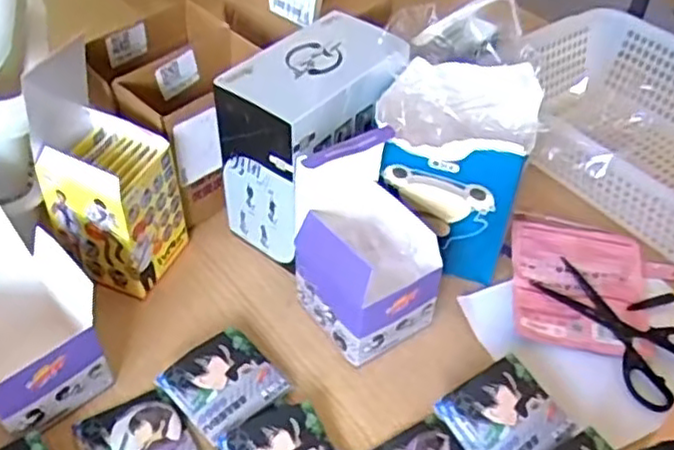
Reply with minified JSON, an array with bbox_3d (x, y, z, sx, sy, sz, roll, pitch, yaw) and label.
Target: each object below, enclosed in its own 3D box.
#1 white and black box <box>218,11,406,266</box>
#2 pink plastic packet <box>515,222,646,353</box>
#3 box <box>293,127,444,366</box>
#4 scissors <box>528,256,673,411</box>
[{"bbox_3d":[-0.022,-0.081,0.709,0.109,0.201,0.172,36,54,29],"label":"white and black box"},{"bbox_3d":[0.242,0.057,0.696,0.128,0.015,0.150,8,45,7],"label":"pink plastic packet"},{"bbox_3d":[0.022,0.014,0.622,0.096,0.183,0.131,-24,50,-24],"label":"box"},{"bbox_3d":[0.265,0.094,0.662,0.095,0.010,0.163,-27,52,-26],"label":"scissors"}]

